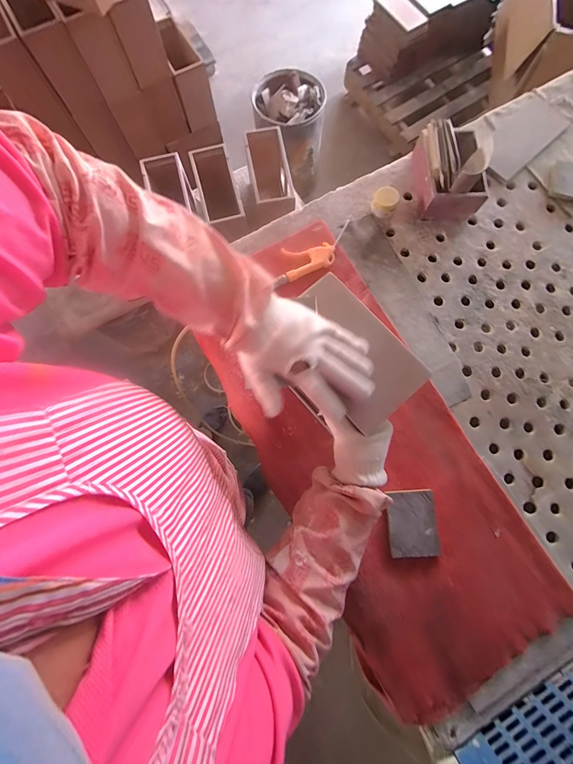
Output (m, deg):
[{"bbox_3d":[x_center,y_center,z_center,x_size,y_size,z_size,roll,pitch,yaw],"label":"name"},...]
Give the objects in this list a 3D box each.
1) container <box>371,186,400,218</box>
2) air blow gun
[{"bbox_3d":[0.241,-0.440,0.704,0.059,0.049,0.054,19,79,3],"label":"container"},{"bbox_3d":[0.065,-0.307,0.694,0.230,0.027,0.092,-26,81,-5],"label":"air blow gun"}]

